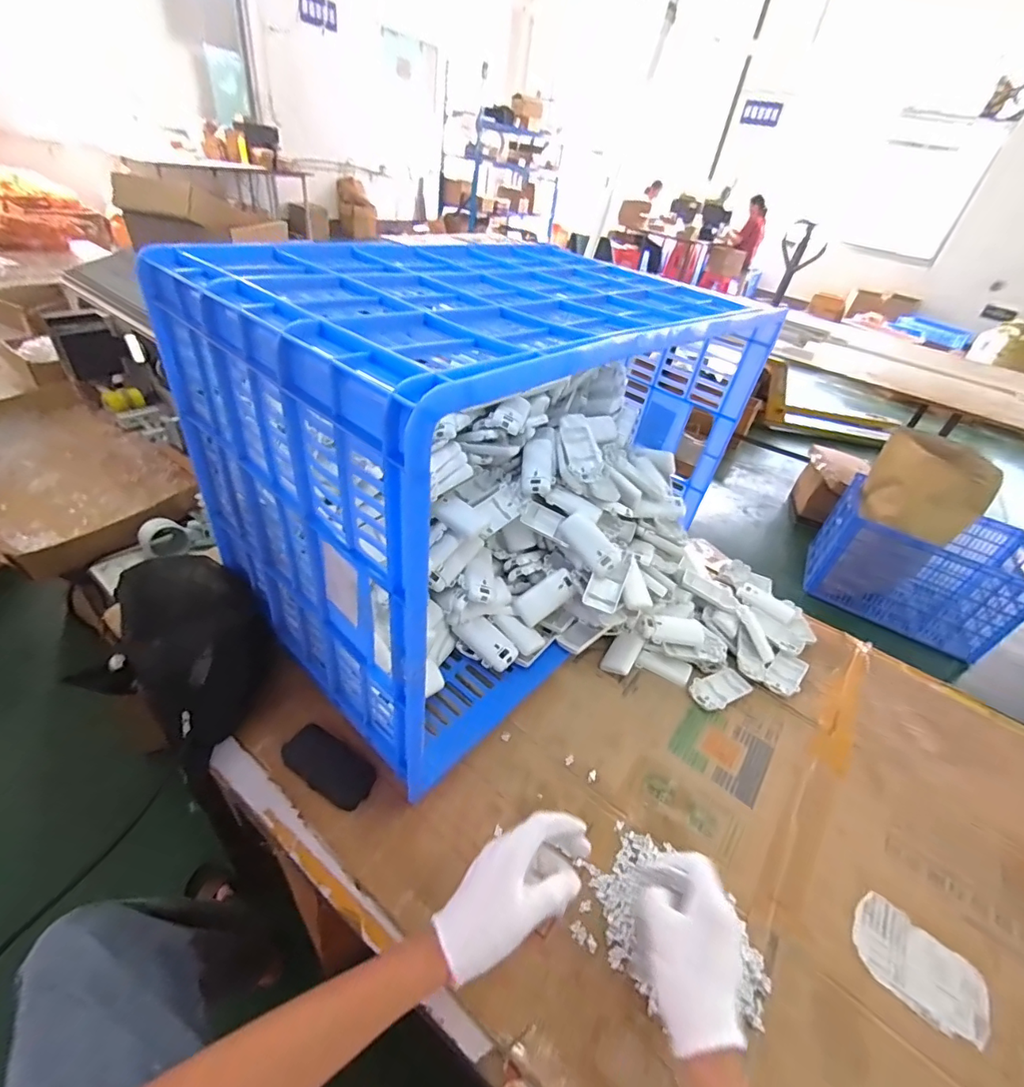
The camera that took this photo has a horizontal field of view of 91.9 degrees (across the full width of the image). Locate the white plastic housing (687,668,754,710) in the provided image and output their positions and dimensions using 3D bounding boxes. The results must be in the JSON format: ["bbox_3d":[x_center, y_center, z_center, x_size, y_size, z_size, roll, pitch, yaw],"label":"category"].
[{"bbox_3d":[0.305,0.210,0.723,0.100,0.007,0.050,-17,46,-26],"label":"white plastic housing"}]

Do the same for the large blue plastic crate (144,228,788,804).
[{"bbox_3d":[-0.016,-0.123,0.692,0.408,0.475,0.658,34,47,28],"label":"large blue plastic crate"}]

